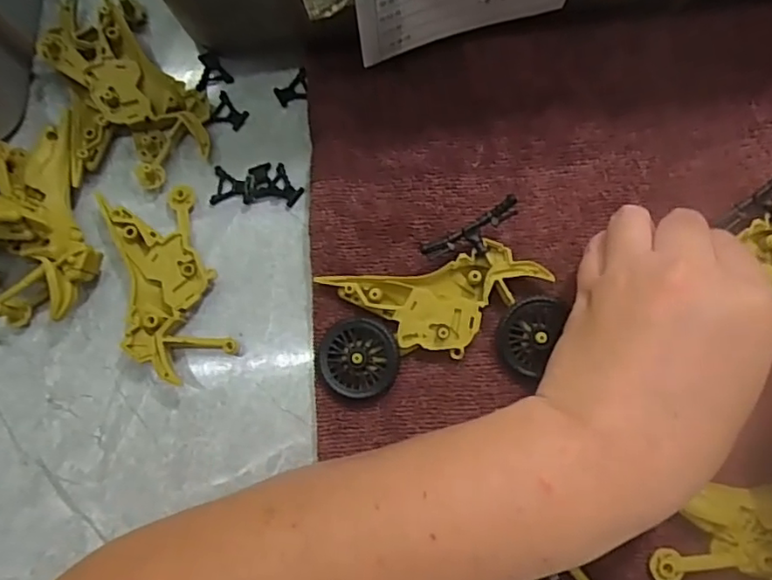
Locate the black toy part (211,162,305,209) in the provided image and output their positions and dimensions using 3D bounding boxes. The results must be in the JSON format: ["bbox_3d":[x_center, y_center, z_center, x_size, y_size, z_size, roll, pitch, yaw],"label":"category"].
[{"bbox_3d":[-0.067,-0.055,0.307,0.046,0.004,0.022,2,79,5],"label":"black toy part"}]

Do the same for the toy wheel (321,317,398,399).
[{"bbox_3d":[-0.013,0.033,0.275,0.036,0.007,0.037,-1,79,5],"label":"toy wheel"}]

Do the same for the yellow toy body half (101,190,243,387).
[{"bbox_3d":[-0.110,-0.004,0.294,0.047,0.016,0.094,-20,78,1],"label":"yellow toy body half"}]

